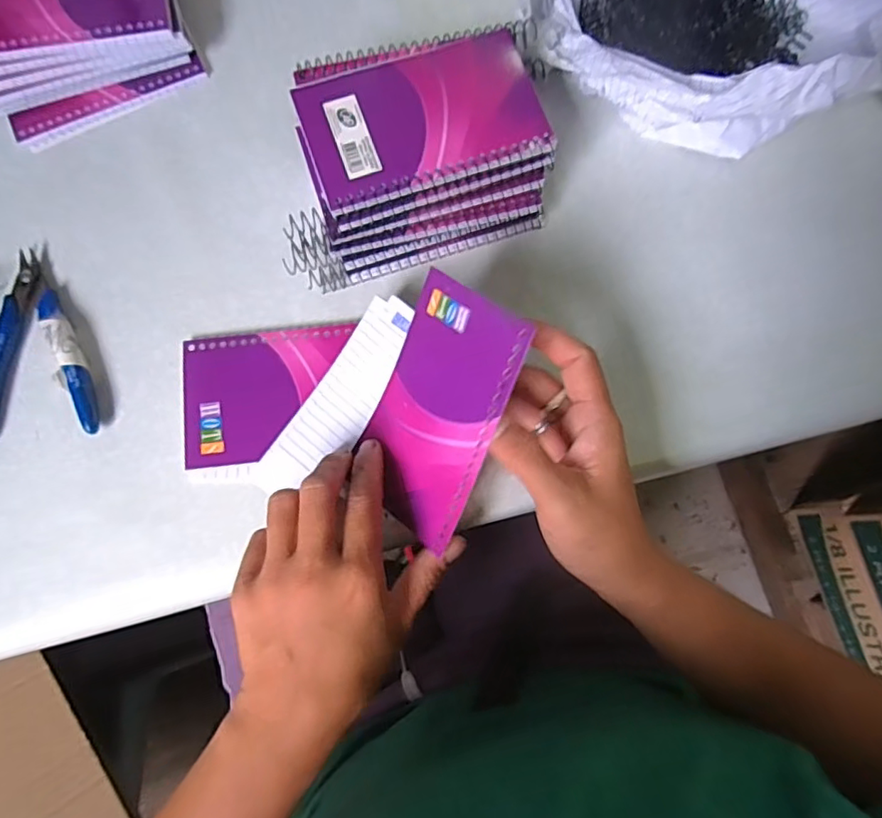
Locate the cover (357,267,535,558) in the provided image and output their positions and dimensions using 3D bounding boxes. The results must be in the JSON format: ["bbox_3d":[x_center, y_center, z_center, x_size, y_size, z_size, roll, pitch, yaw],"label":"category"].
[{"bbox_3d":[-0.003,0.000,0.296,0.077,0.007,0.126,39,118,38],"label":"cover"}]

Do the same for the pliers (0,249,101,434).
[{"bbox_3d":[-0.243,-0.040,0.346,0.067,0.014,0.114,-6,78,-2],"label":"pliers"}]

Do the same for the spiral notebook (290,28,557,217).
[{"bbox_3d":[-0.010,-0.162,0.318,0.130,0.005,0.081,-19,79,-5],"label":"spiral notebook"}]

